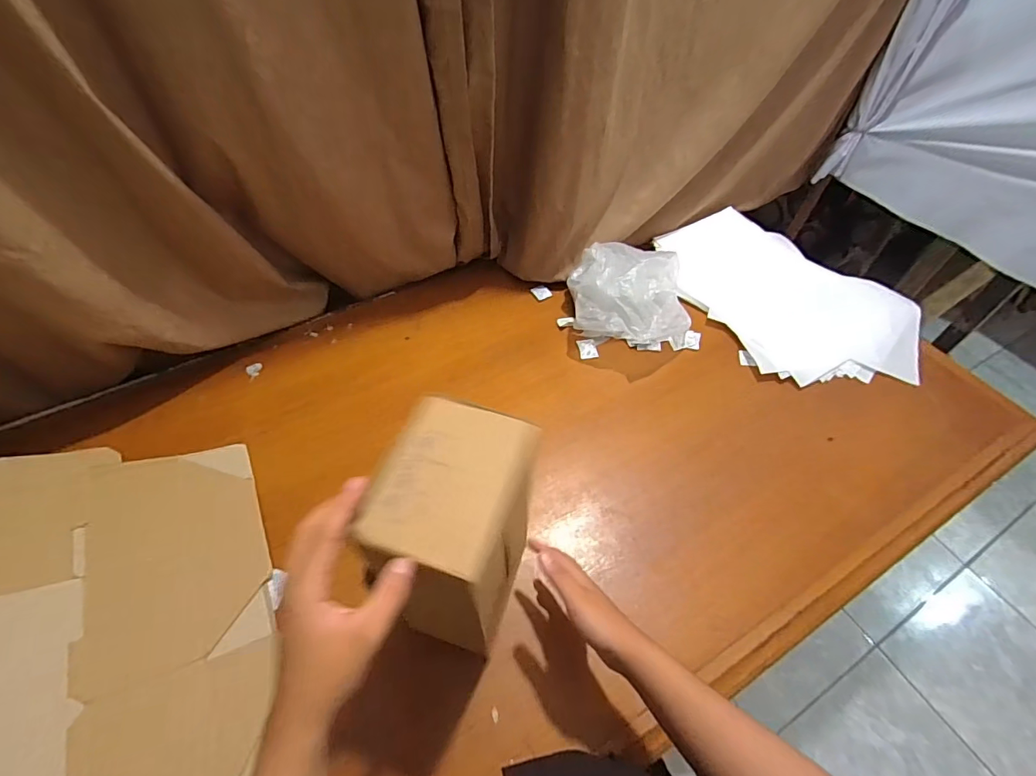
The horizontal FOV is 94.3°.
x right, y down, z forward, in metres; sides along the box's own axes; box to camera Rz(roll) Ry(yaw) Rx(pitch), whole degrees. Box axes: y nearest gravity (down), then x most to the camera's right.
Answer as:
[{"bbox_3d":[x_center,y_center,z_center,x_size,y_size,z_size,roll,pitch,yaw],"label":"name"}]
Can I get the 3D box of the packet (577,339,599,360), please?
[{"bbox_3d":[0.118,-0.067,0.813,0.031,0.004,0.042,-7,54,-4],"label":"packet"}]

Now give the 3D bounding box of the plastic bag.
[{"bbox_3d":[0.185,-0.150,0.798,0.199,0.131,0.186,10,53,7],"label":"plastic bag"}]

